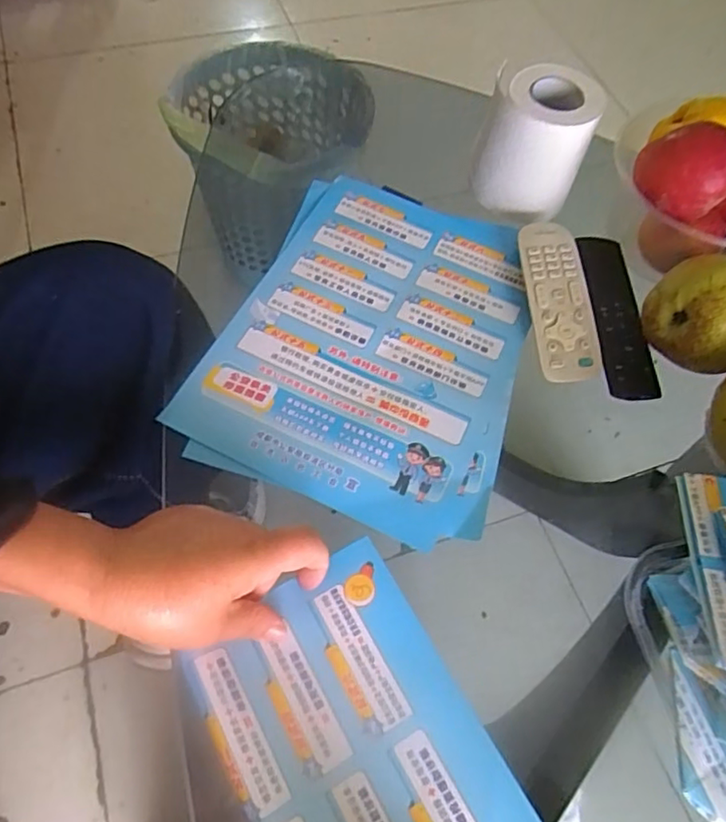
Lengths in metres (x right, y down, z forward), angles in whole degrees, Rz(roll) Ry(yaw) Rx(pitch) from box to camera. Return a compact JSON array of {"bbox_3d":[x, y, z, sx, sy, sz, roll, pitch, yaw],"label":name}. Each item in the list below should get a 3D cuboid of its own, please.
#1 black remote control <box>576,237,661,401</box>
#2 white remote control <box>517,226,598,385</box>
[{"bbox_3d":[0.196,-0.078,0.471,0.044,0.020,0.153,3,65,-5],"label":"black remote control"},{"bbox_3d":[0.148,-0.086,0.469,0.043,0.024,0.136,0,65,-7],"label":"white remote control"}]

